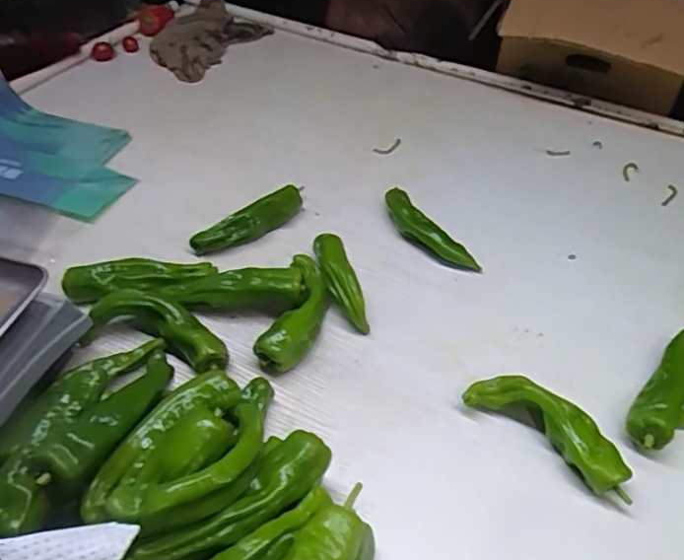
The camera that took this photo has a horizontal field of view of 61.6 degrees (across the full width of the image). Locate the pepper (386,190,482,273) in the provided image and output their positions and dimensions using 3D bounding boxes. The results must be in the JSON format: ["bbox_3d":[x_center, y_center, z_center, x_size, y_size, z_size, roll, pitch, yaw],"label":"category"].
[{"bbox_3d":[0.101,-0.058,0.697,0.043,0.026,0.155,-27,54,-26],"label":"pepper"}]

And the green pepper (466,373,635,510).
[{"bbox_3d":[0.189,0.132,0.519,0.149,0.042,0.047,31,53,24],"label":"green pepper"}]

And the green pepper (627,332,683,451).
[{"bbox_3d":[0.317,0.105,0.552,0.037,0.035,0.153,34,54,26],"label":"green pepper"}]

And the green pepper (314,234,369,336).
[{"bbox_3d":[-0.003,-0.002,0.622,0.031,0.042,0.121,-12,51,-14],"label":"green pepper"}]

